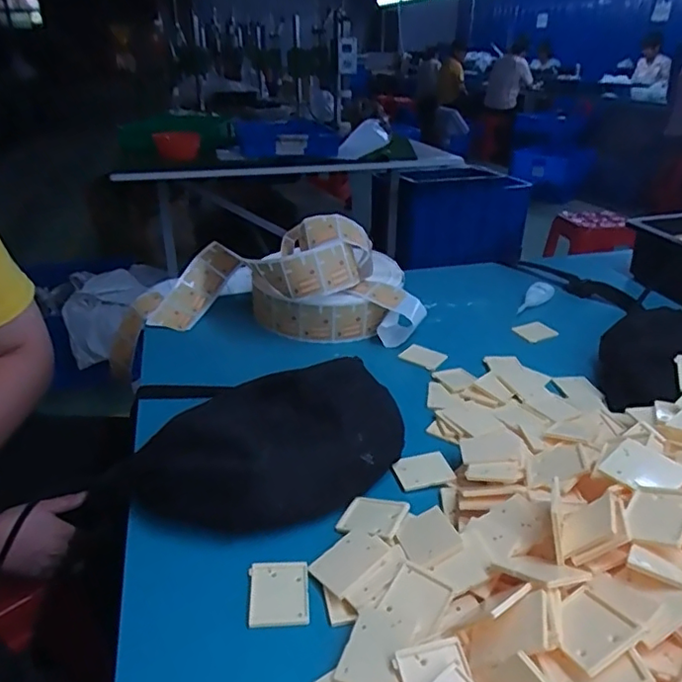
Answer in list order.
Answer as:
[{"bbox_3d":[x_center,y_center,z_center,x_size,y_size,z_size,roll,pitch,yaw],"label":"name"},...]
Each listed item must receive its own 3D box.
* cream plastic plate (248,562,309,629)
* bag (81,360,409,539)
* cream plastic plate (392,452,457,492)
[{"bbox_3d":[-0.045,0.181,0.410,0.042,0.005,0.051,-3,28,-6],"label":"cream plastic plate"},{"bbox_3d":[-0.059,0.089,0.508,0.271,0.076,0.136,-14,31,-24],"label":"bag"},{"bbox_3d":[0.076,0.121,0.529,0.051,0.006,0.036,-8,29,-14],"label":"cream plastic plate"}]

